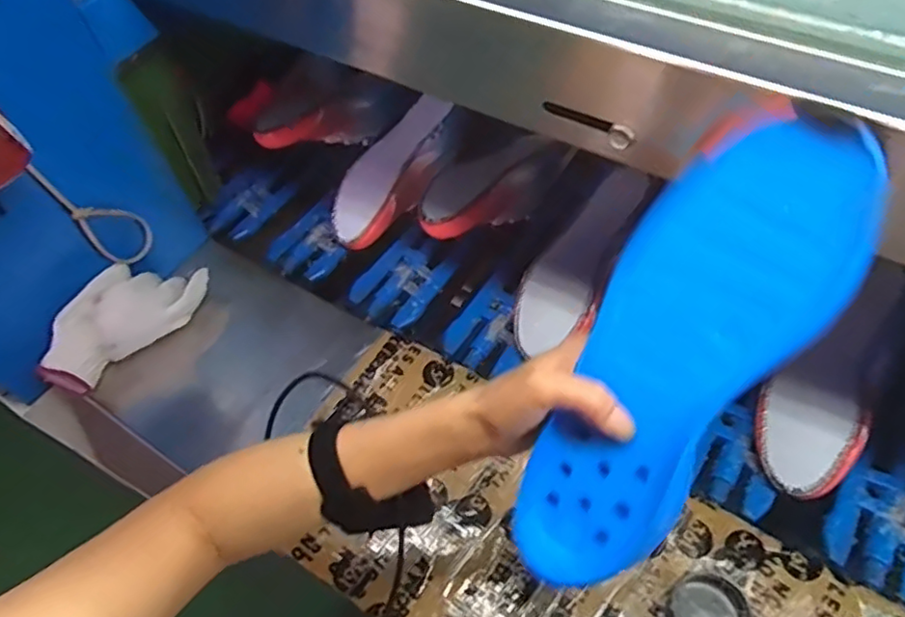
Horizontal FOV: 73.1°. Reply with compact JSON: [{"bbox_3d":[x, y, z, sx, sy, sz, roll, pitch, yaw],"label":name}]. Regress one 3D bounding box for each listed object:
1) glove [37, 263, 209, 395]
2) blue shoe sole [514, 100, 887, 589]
[{"bbox_3d":[-0.361,0.007,0.672,0.189,0.093,0.047,-37,27,-20],"label":"glove"},{"bbox_3d":[0.116,0.029,0.324,0.097,0.021,0.269,33,106,23],"label":"blue shoe sole"}]

